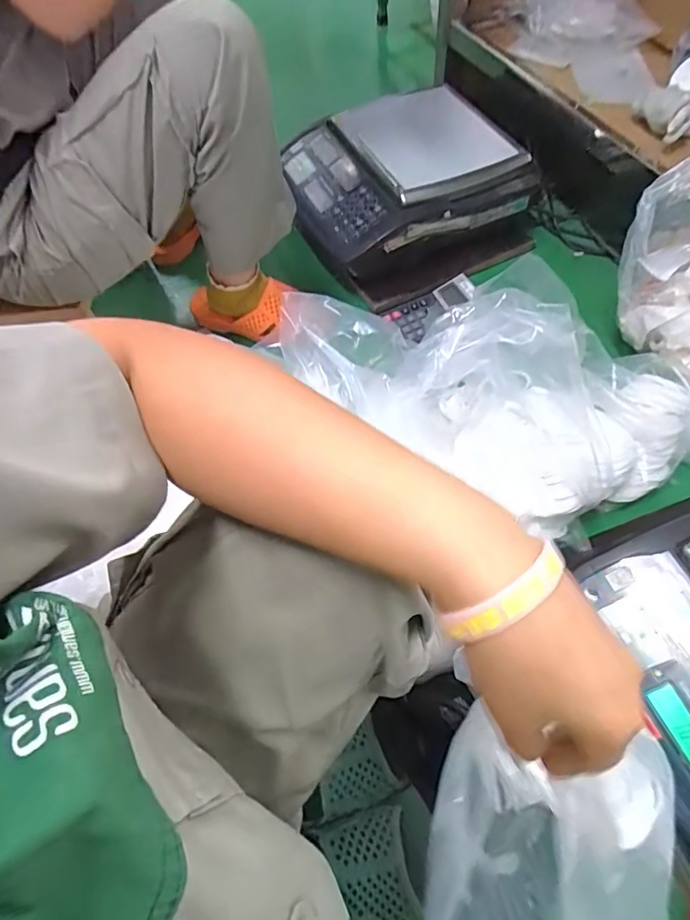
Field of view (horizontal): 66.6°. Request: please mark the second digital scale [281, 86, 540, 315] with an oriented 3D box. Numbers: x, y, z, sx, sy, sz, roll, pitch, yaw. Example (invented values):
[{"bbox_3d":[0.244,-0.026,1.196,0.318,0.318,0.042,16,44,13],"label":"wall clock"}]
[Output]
[{"bbox_3d":[0.118,-0.478,0.940,0.383,0.147,0.351,-22,60,-9],"label":"second digital scale"}]

